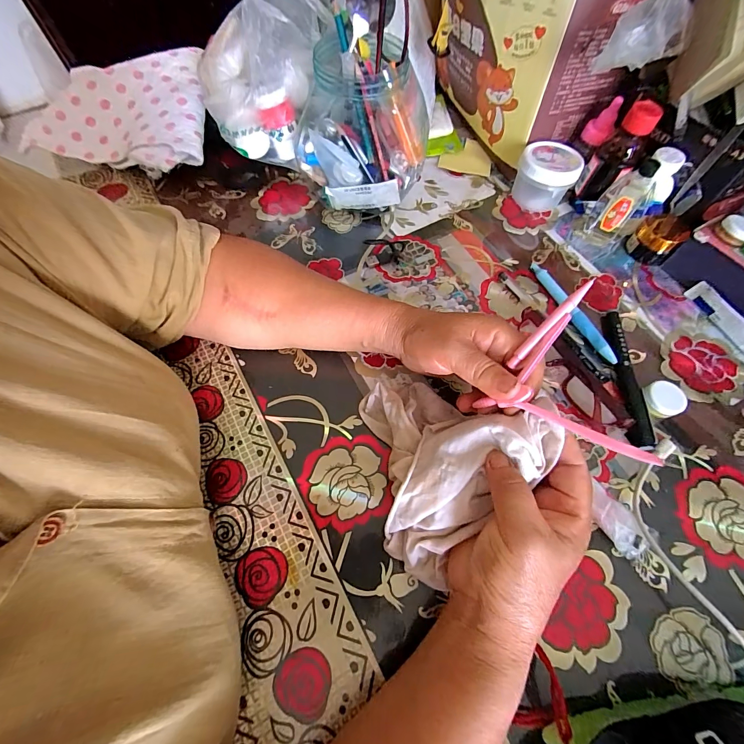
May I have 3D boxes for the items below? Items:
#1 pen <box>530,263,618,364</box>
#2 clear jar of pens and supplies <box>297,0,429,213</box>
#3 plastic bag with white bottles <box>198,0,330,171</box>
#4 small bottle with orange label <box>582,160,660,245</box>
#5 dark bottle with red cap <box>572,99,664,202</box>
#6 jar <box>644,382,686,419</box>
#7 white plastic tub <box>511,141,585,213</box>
[{"bbox_3d":[0.201,-0.063,0.346,0.015,0.011,0.129,-18,65,-8],"label":"pen"},{"bbox_3d":[-0.010,-0.272,0.358,0.134,0.183,0.091,9,64,5],"label":"clear jar of pens and supplies"},{"bbox_3d":[-0.119,-0.331,0.380,0.144,0.134,0.130,-5,64,-2],"label":"plastic bag with white bottles"},{"bbox_3d":[0.263,-0.179,0.365,0.035,0.082,0.021,37,70,17],"label":"small bottle with orange label"},{"bbox_3d":[0.260,-0.233,0.368,0.036,0.092,0.033,32,68,15],"label":"dark bottle with red cap"},{"bbox_3d":[0.256,0.025,0.299,0.035,0.011,0.032,0,64,0],"label":"jar"},{"bbox_3d":[0.204,-0.231,0.407,0.065,0.052,0.061,19,65,10],"label":"white plastic tub"}]

